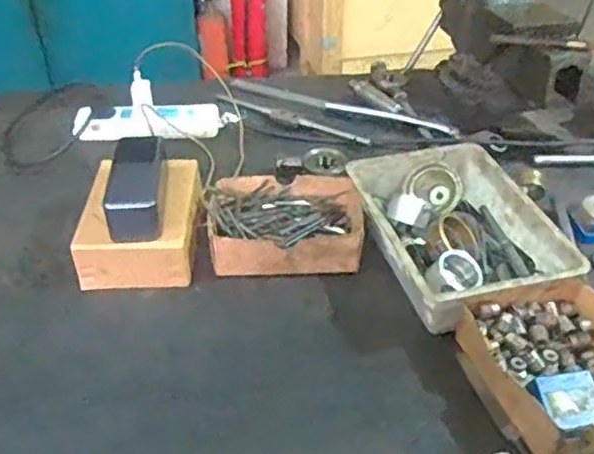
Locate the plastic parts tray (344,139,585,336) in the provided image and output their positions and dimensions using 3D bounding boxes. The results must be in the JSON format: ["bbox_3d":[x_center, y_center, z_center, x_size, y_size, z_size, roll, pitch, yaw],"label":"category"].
[{"bbox_3d":[0.170,0.008,0.713,0.167,0.073,0.236,-9,39,-13],"label":"plastic parts tray"}]

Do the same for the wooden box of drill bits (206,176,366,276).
[{"bbox_3d":[-0.013,-0.002,0.748,0.174,0.048,0.147,2,38,2],"label":"wooden box of drill bits"}]

